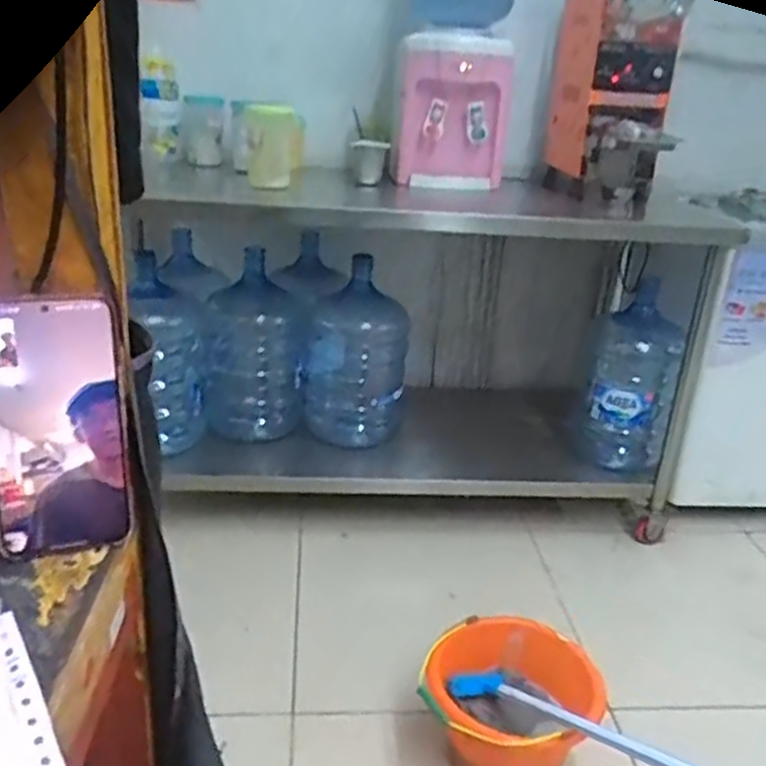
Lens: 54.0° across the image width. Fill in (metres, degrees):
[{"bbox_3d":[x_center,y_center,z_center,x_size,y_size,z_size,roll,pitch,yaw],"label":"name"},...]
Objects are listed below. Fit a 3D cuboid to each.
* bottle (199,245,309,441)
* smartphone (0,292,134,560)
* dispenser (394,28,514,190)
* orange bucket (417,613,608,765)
[{"bbox_3d":[-0.334,-0.088,1.946,0.258,0.447,0.255,0,23,-10],"label":"bottle"},{"bbox_3d":[-0.199,0.028,0.461,0.082,0.161,0.013,-4,16,-22],"label":"smartphone"},{"bbox_3d":[0.163,-0.664,1.832,0.279,0.345,0.326,6,23,4],"label":"dispenser"},{"bbox_3d":[0.202,0.565,1.271,0.271,0.218,0.264,3,22,-1],"label":"orange bucket"}]

